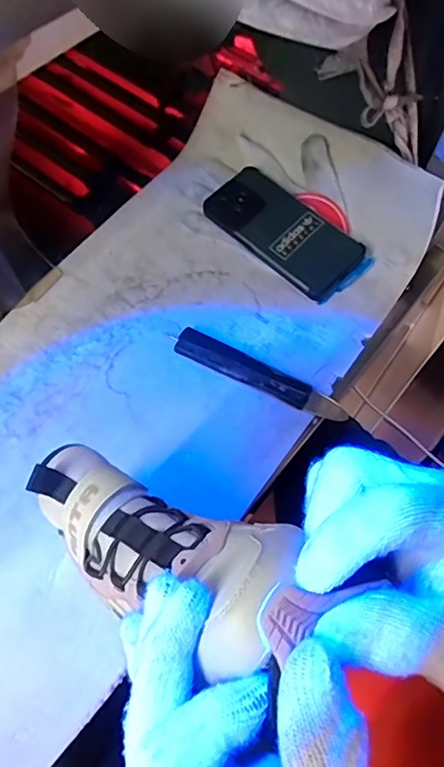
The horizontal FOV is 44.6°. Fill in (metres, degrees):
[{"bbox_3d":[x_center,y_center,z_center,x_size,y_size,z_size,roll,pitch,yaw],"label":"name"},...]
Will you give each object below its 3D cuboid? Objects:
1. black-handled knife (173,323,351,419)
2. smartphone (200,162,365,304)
[{"bbox_3d":[0.033,-0.006,0.497,0.167,0.016,0.029,28,66,11],"label":"black-handled knife"},{"bbox_3d":[0.063,-0.160,0.558,0.160,0.013,0.081,42,76,15],"label":"smartphone"}]

